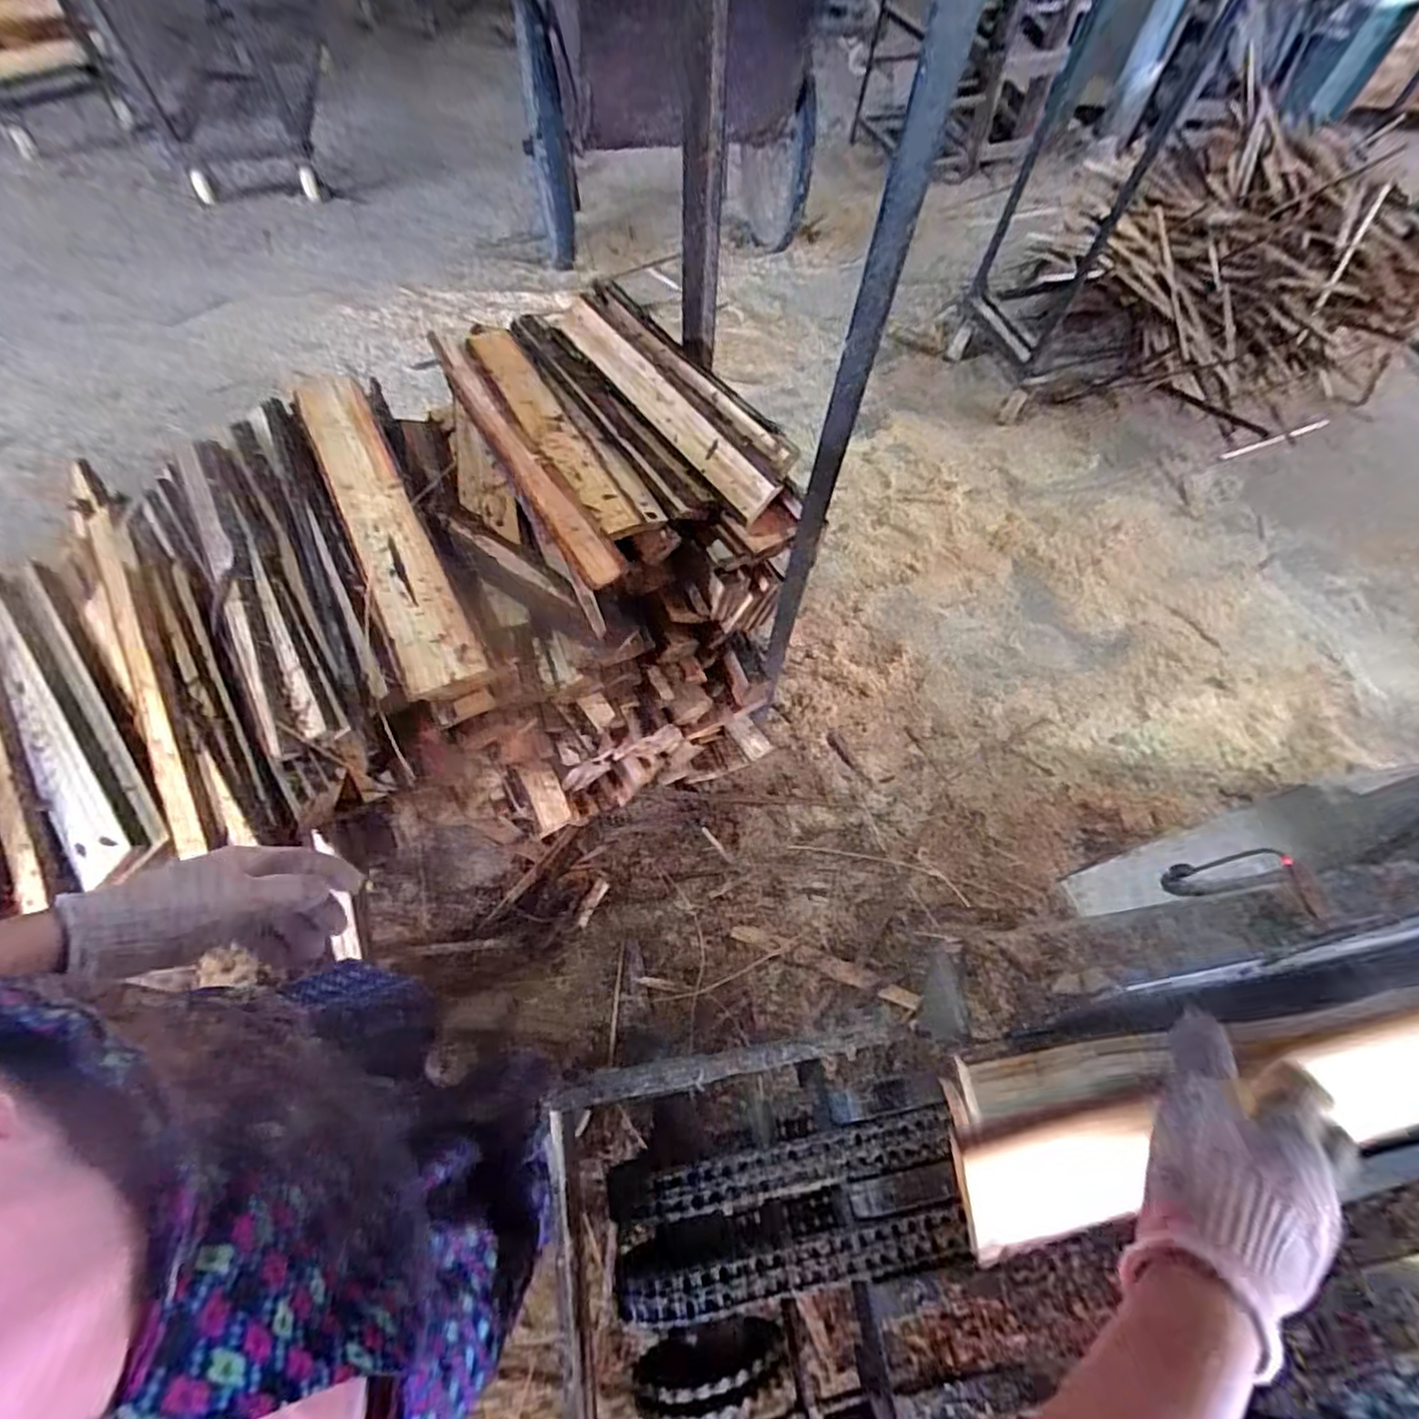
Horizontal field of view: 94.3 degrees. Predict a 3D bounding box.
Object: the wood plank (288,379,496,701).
[{"bbox_3d":[-0.453,-0.264,0.913,0.106,0.056,0.568,-24,67,-15],"label":"wood plank"}]

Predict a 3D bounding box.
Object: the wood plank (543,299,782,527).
[{"bbox_3d":[-0.076,-0.467,1.003,0.060,0.057,0.511,-33,69,-18],"label":"wood plank"}]

